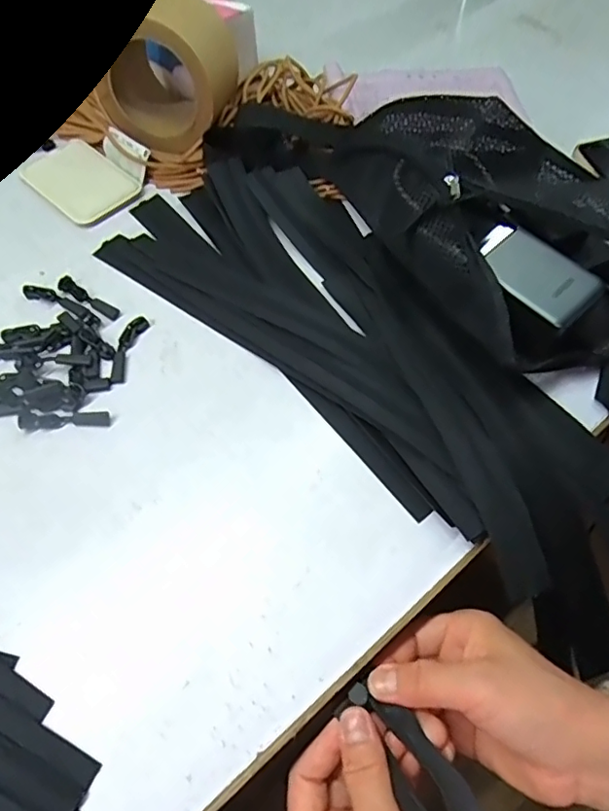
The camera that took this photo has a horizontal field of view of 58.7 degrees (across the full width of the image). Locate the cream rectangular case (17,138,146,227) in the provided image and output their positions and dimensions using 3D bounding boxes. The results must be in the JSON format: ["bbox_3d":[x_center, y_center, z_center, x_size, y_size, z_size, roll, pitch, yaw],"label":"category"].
[{"bbox_3d":[-0.200,-0.201,0.483,0.097,0.010,0.067,38,67,20],"label":"cream rectangular case"}]

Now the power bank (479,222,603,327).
[{"bbox_3d":[0.155,-0.092,0.373,0.049,0.015,0.085,-36,66,-19],"label":"power bank"}]

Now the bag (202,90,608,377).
[{"bbox_3d":[0.112,-0.170,0.431,0.377,0.062,0.193,40,67,20],"label":"bag"}]

